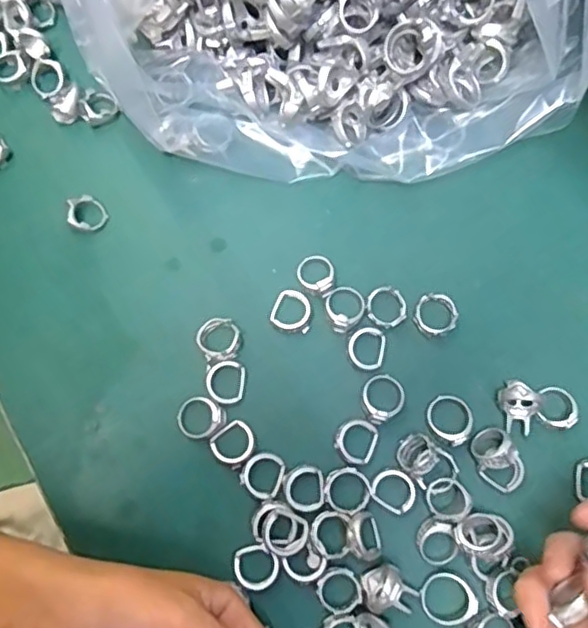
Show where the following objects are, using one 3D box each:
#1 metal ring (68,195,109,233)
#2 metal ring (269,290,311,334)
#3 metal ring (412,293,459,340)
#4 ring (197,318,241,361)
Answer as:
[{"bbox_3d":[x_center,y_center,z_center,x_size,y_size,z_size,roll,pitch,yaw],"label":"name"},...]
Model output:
[{"bbox_3d":[-0.121,-0.058,0.366,0.022,0.008,0.022,-10,108,-33],"label":"metal ring"},{"bbox_3d":[-0.001,-0.002,0.356,0.022,0.005,0.024,0,80,0],"label":"metal ring"},{"bbox_3d":[0.080,0.001,0.357,0.024,0.006,0.024,0,80,0],"label":"metal ring"},{"bbox_3d":[-0.041,0.014,0.350,0.023,0.010,0.025,0,80,0],"label":"ring"}]

